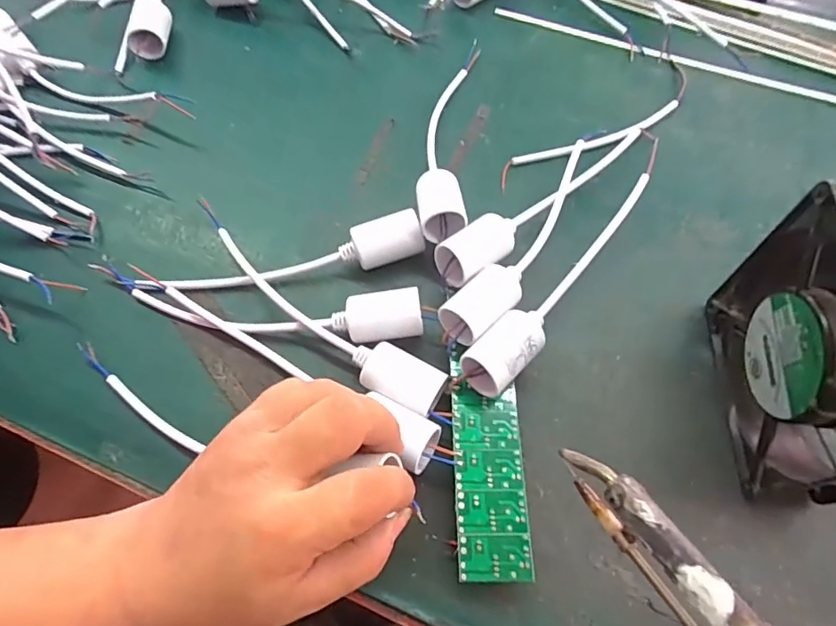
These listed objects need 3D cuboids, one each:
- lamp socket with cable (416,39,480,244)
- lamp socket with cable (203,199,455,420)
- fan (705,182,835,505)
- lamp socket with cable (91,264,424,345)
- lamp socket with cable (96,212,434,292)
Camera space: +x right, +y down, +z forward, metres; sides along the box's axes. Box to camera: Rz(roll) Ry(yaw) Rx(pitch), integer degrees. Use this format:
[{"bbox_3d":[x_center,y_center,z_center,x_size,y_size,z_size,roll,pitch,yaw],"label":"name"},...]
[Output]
[{"bbox_3d":[0.023,-0.133,0.371,0.032,0.037,0.206,5,65,3],"label":"lamp socket with cable"},{"bbox_3d":[-0.072,-0.006,0.313,0.206,0.028,0.030,35,70,15],"label":"lamp socket with cable"},{"bbox_3d":[0.194,0.021,0.247,0.044,0.126,0.118,5,65,2],"label":"fan"},{"bbox_3d":[-0.099,-0.006,0.312,0.205,0.028,0.032,8,65,4],"label":"lamp socket with cable"},{"bbox_3d":[-0.096,-0.032,0.326,0.199,0.028,0.028,-10,65,-4],"label":"lamp socket with cable"}]

